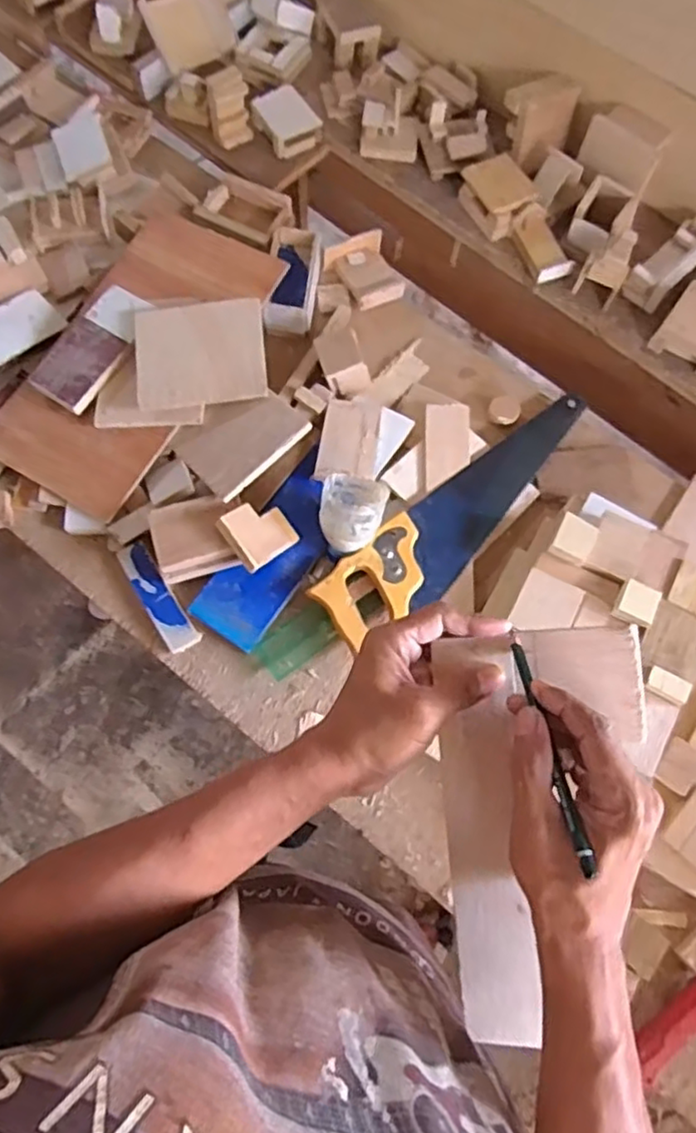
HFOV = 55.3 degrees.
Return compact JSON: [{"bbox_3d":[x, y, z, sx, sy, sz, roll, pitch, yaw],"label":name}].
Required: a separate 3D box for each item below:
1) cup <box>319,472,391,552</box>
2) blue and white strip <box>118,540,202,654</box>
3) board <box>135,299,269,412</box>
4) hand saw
[{"bbox_3d":[0.006,-0.058,0.698,0.064,0.074,0.076,11,71,3],"label":"cup"},{"bbox_3d":[-0.202,0.029,0.697,0.035,0.013,0.129,-33,74,-12],"label":"blue and white strip"},{"bbox_3d":[-0.163,-0.235,0.731,0.140,0.013,0.114,-6,83,2],"label":"board"},{"bbox_3d":[0.133,-0.062,0.730,0.392,0.029,0.091,-40,76,-14],"label":"hand saw"}]

